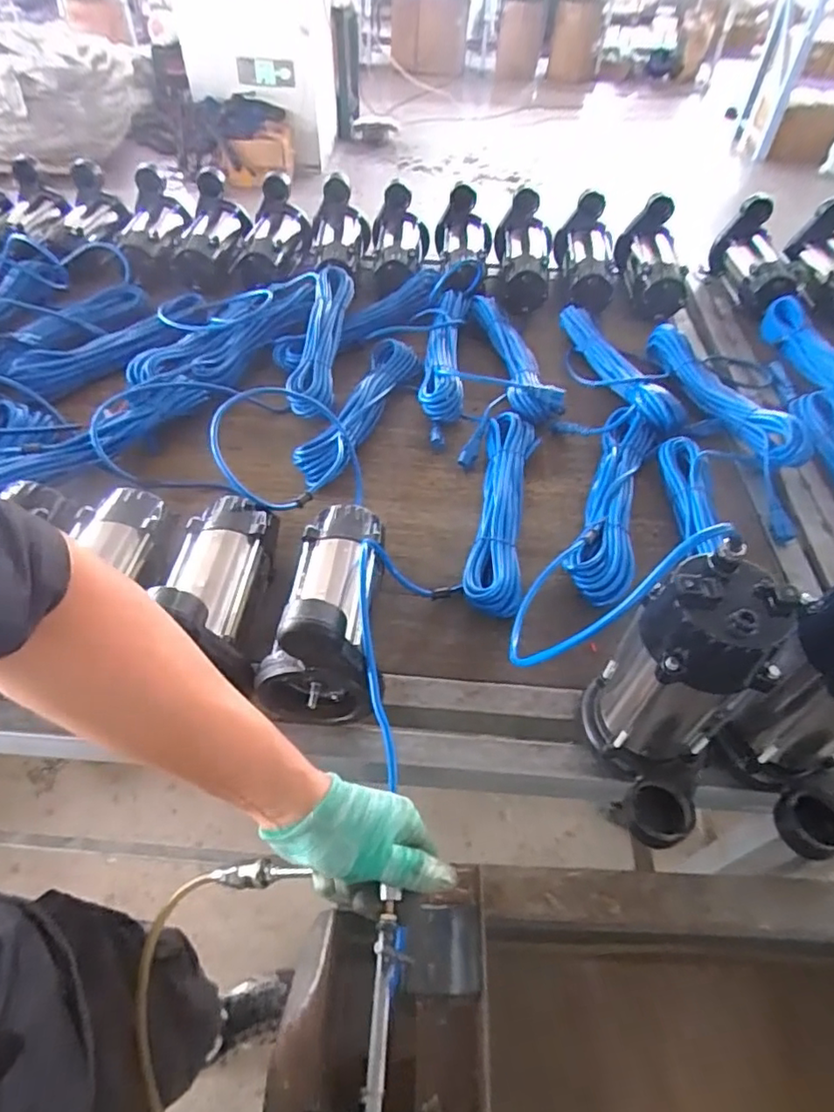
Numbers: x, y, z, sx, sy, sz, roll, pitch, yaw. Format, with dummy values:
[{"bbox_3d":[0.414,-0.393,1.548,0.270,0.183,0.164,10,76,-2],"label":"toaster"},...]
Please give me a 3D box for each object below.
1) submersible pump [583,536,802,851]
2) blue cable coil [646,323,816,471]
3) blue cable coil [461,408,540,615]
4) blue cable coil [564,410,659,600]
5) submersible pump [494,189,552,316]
[{"bbox_3d":[0.213,0.122,0.490,0.123,0.236,0.136,29,54,21],"label":"submersible pump"},{"bbox_3d":[0.479,-0.273,0.928,0.085,0.047,0.363,-9,50,-10],"label":"blue cable coil"},{"bbox_3d":[0.111,-0.071,0.781,0.076,0.053,0.357,9,50,6],"label":"blue cable coil"},{"bbox_3d":[0.262,-0.072,0.782,0.078,0.054,0.352,18,51,13],"label":"blue cable coil"},{"bbox_3d":[0.222,-0.616,1.172,0.118,0.154,0.233,2,49,0],"label":"submersible pump"}]

